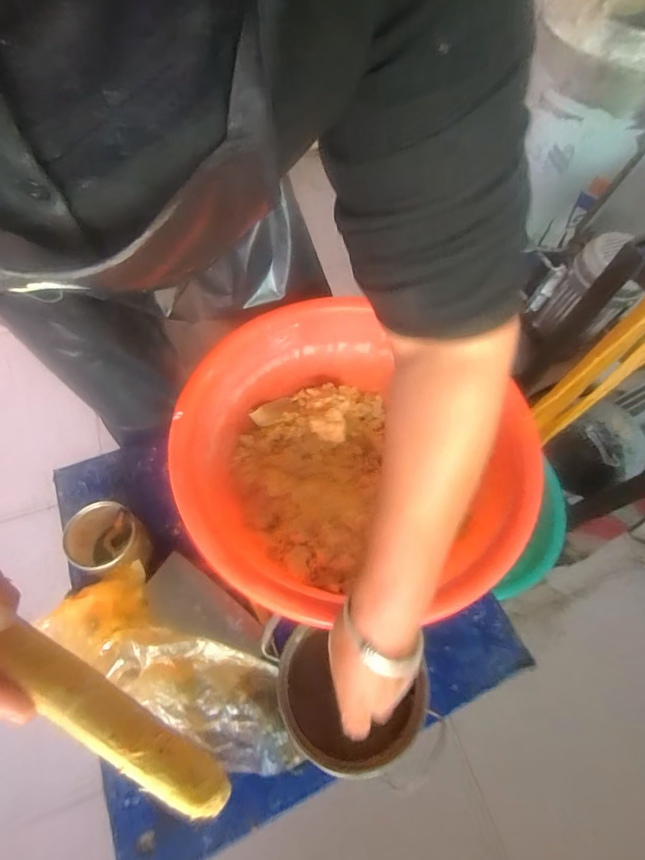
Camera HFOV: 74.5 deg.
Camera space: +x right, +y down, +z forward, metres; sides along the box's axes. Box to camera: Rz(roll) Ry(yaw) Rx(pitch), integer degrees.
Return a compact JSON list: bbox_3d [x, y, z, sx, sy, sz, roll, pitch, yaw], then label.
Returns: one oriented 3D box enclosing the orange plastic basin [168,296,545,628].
[{"bbox_3d":[0.012,0.036,0.558,0.372,0.167,0.392,-25,66,-16],"label":"orange plastic basin"}]

